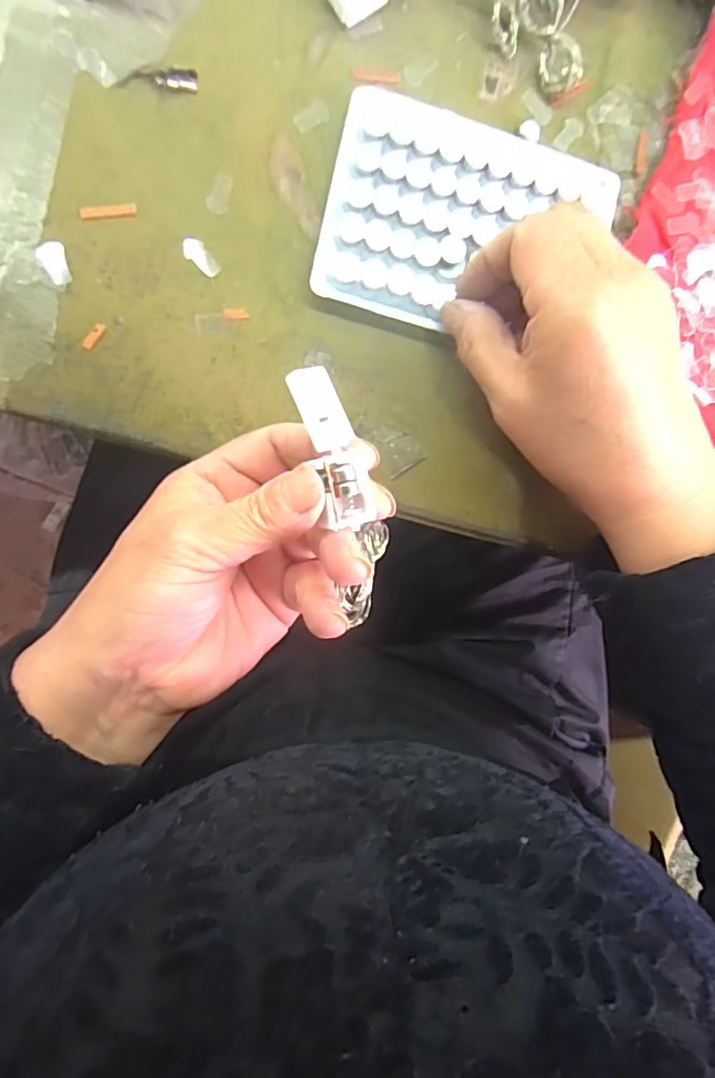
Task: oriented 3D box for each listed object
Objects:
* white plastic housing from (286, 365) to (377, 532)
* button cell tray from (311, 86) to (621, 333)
[{"bbox_3d":[-0.011,-0.031,0.188,0.021,0.012,0.056,-27,103,-36],"label":"white plastic housing"},{"bbox_3d":[0.050,-0.141,0.242,0.125,0.008,0.095,13,89,-10],"label":"button cell tray"}]

